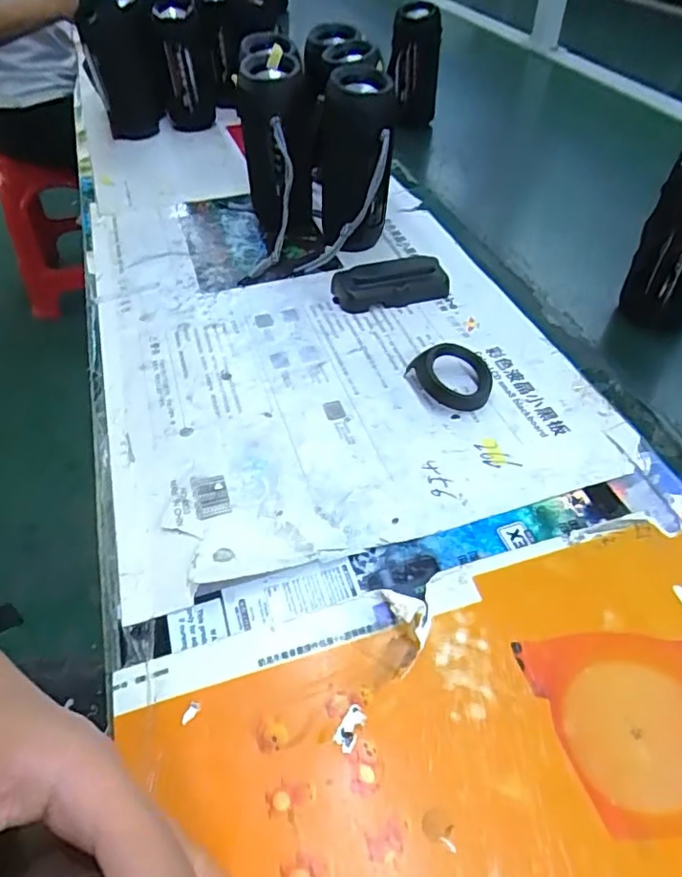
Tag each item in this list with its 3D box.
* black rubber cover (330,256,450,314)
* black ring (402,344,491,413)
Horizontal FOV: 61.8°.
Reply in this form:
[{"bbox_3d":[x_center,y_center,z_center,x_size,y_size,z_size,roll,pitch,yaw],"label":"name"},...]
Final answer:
[{"bbox_3d":[0.047,-0.144,0.532,0.105,0.027,0.042,-11,47,-9],"label":"black rubber cover"},{"bbox_3d":[0.089,-0.048,0.443,0.051,0.024,0.059,-18,49,-15],"label":"black ring"}]

